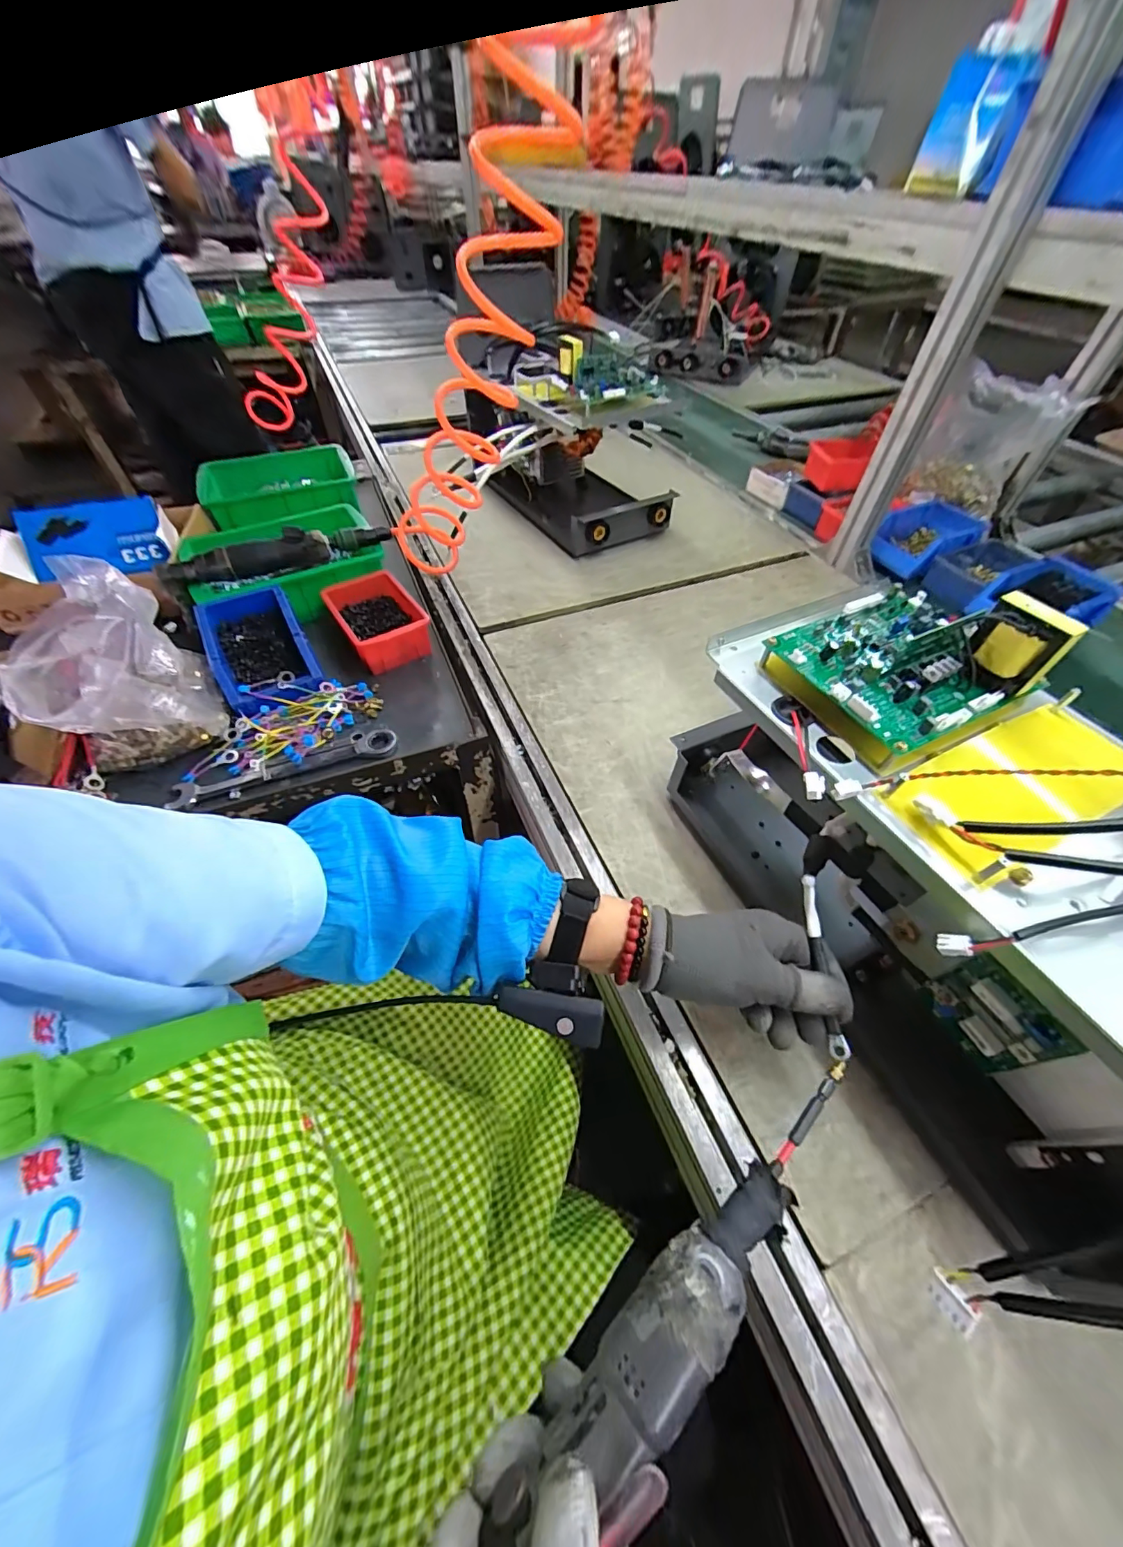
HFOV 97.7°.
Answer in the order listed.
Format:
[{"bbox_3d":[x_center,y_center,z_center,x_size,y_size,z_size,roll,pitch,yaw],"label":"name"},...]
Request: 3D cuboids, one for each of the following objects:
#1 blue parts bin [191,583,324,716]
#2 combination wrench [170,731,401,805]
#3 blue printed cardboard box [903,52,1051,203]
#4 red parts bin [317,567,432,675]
[{"bbox_3d":[-0.361,-0.149,0.589,0.099,0.067,0.168,-26,57,-19],"label":"blue parts bin"},{"bbox_3d":[-0.296,-0.010,0.528,0.231,0.010,0.037,-16,54,-13],"label":"combination wrench"},{"bbox_3d":[0.466,-0.730,0.555,0.097,0.097,0.151,20,53,14],"label":"blue printed cardboard box"},{"bbox_3d":[-0.241,-0.198,0.654,0.101,0.060,0.149,-29,58,-21],"label":"red parts bin"}]

